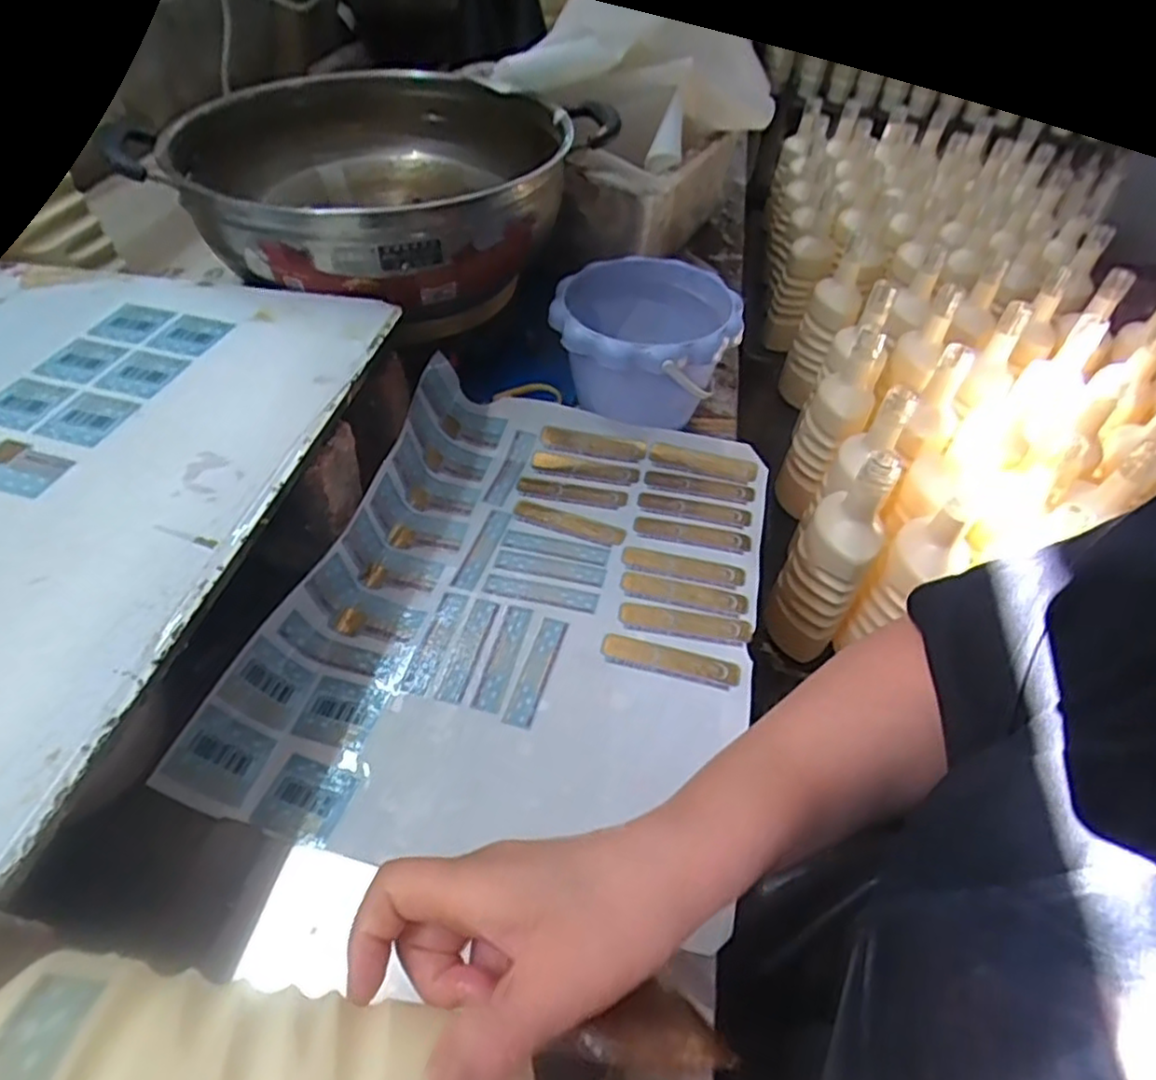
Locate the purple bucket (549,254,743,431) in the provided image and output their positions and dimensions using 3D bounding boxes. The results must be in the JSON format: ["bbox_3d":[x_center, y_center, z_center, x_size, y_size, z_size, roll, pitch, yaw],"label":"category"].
[{"bbox_3d":[0.057,-0.168,0.612,0.154,0.118,0.177,6,48,3],"label":"purple bucket"}]

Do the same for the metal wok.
[{"bbox_3d":[-0.158,-0.321,0.593,0.305,0.078,0.322,21,49,13],"label":"metal wok"}]

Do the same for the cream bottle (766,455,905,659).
[{"bbox_3d":[0.262,0.014,0.707,0.072,0.245,0.089,23,50,14],"label":"cream bottle"}]

